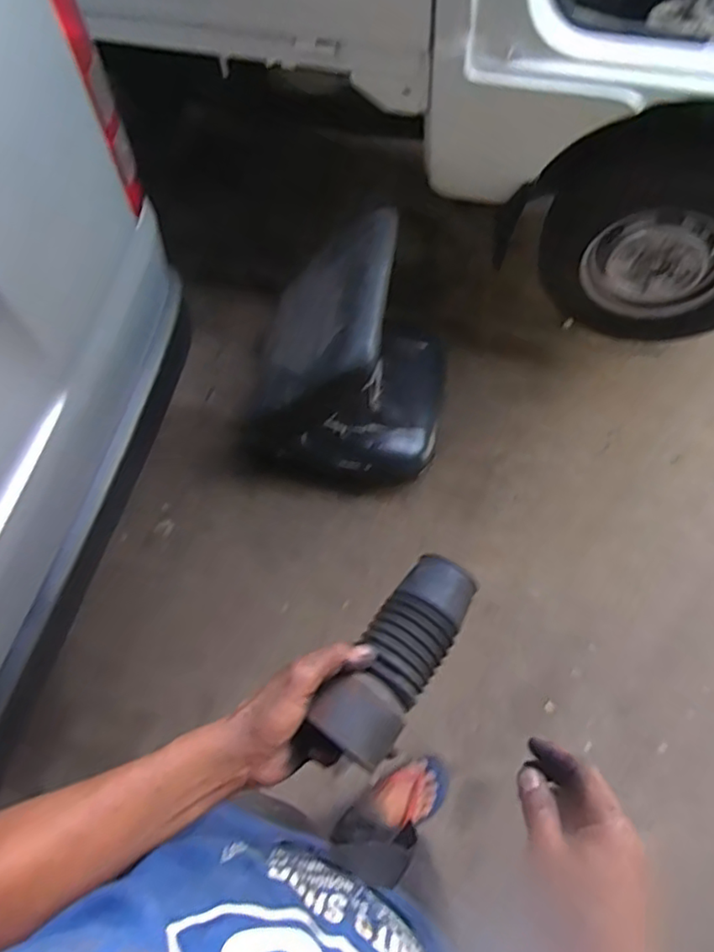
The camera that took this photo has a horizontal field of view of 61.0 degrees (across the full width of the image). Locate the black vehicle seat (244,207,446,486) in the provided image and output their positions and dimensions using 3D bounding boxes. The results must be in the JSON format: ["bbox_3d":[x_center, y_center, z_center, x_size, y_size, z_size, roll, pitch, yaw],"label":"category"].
[{"bbox_3d":[-0.009,-0.281,1.432,0.439,0.489,0.435,8,66,3],"label":"black vehicle seat"}]

